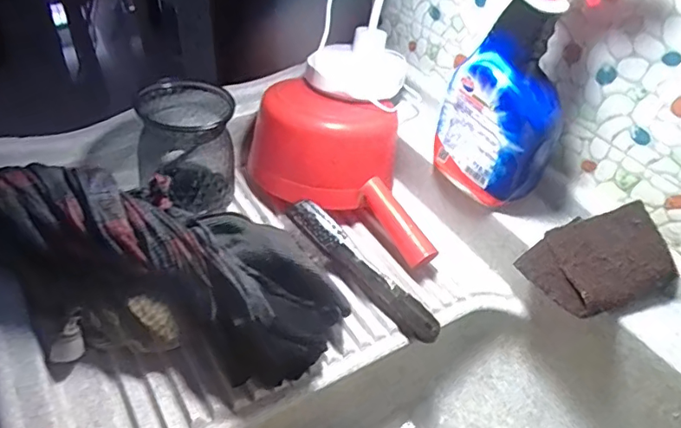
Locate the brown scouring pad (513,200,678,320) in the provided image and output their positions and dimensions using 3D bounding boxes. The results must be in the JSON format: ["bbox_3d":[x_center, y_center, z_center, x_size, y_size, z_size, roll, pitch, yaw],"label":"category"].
[{"bbox_3d":[0.250,0.044,0.503,0.127,0.026,0.092,-30,54,-1],"label":"brown scouring pad"}]

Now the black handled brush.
[{"bbox_3d":[0.022,0.059,0.541,0.199,0.020,0.037,43,53,14],"label":"black handled brush"}]

